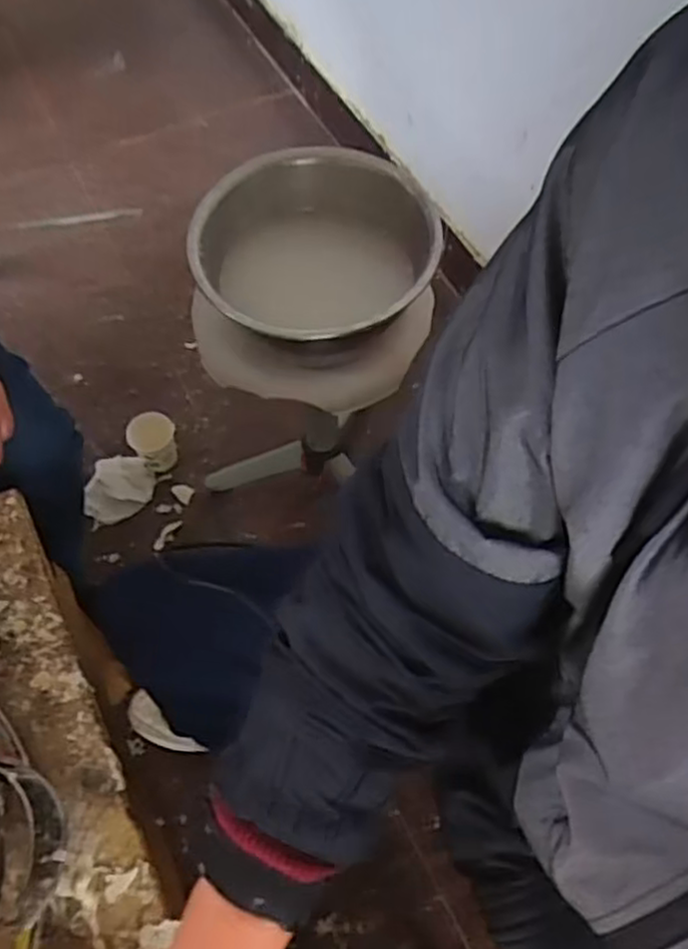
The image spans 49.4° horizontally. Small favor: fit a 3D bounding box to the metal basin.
[{"bbox_3d":[-0.039,-0.218,0.779,0.227,0.116,0.216,0,60,0],"label":"metal basin"}]

